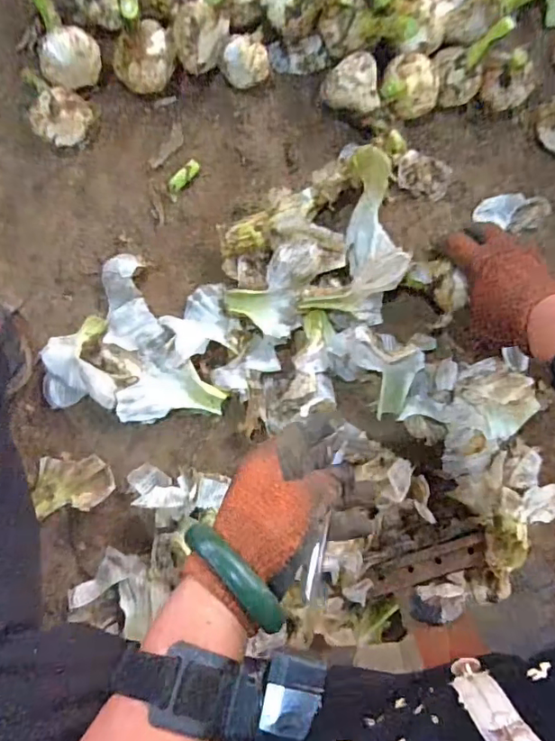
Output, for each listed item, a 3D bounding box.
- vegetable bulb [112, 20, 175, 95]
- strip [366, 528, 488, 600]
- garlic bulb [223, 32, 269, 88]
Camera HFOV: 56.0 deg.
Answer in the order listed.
[{"bbox_3d":[-0.120,-0.286,0.479,0.058,0.054,0.045,-42,93,-1],"label":"vegetable bulb"},{"bbox_3d":[0.150,0.197,0.528,0.122,0.005,0.033,-20,84,5],"label":"strip"},{"bbox_3d":[-0.028,-0.283,0.486,0.039,0.045,0.035,-6,92,-2],"label":"garlic bulb"}]

